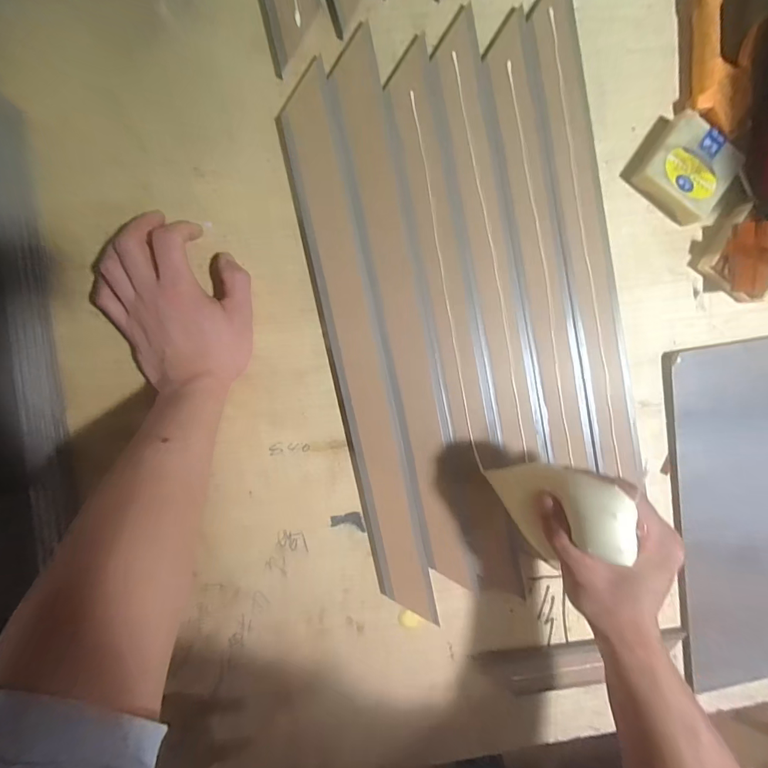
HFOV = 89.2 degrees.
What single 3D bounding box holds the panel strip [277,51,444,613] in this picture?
[{"bbox_3d":[-0.022,-0.016,0.358,0.051,0.009,0.482,-12,97,-3],"label":"panel strip"}]

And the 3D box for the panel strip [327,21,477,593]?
[{"bbox_3d":[0.018,-0.047,0.355,0.045,0.006,0.480,-13,97,-3],"label":"panel strip"}]

